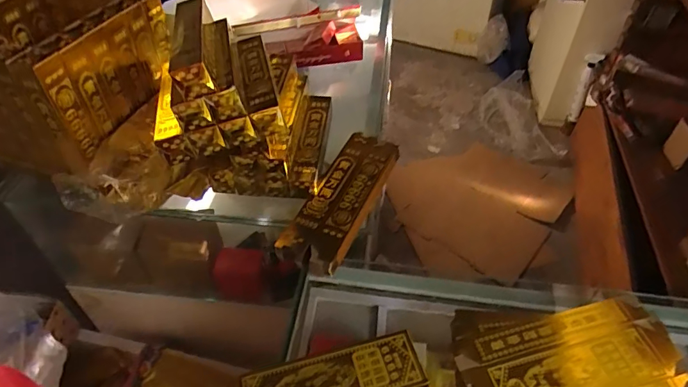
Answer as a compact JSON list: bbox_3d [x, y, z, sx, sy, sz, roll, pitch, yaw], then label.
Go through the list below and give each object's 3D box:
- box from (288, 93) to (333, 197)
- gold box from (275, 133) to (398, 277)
[{"bbox_3d":[-0.055,-0.091,0.778,0.047,0.037,0.233,3,46,4],"label":"box"},{"bbox_3d":[0.002,0.006,0.716,0.100,0.040,0.279,21,49,20],"label":"gold box"}]

